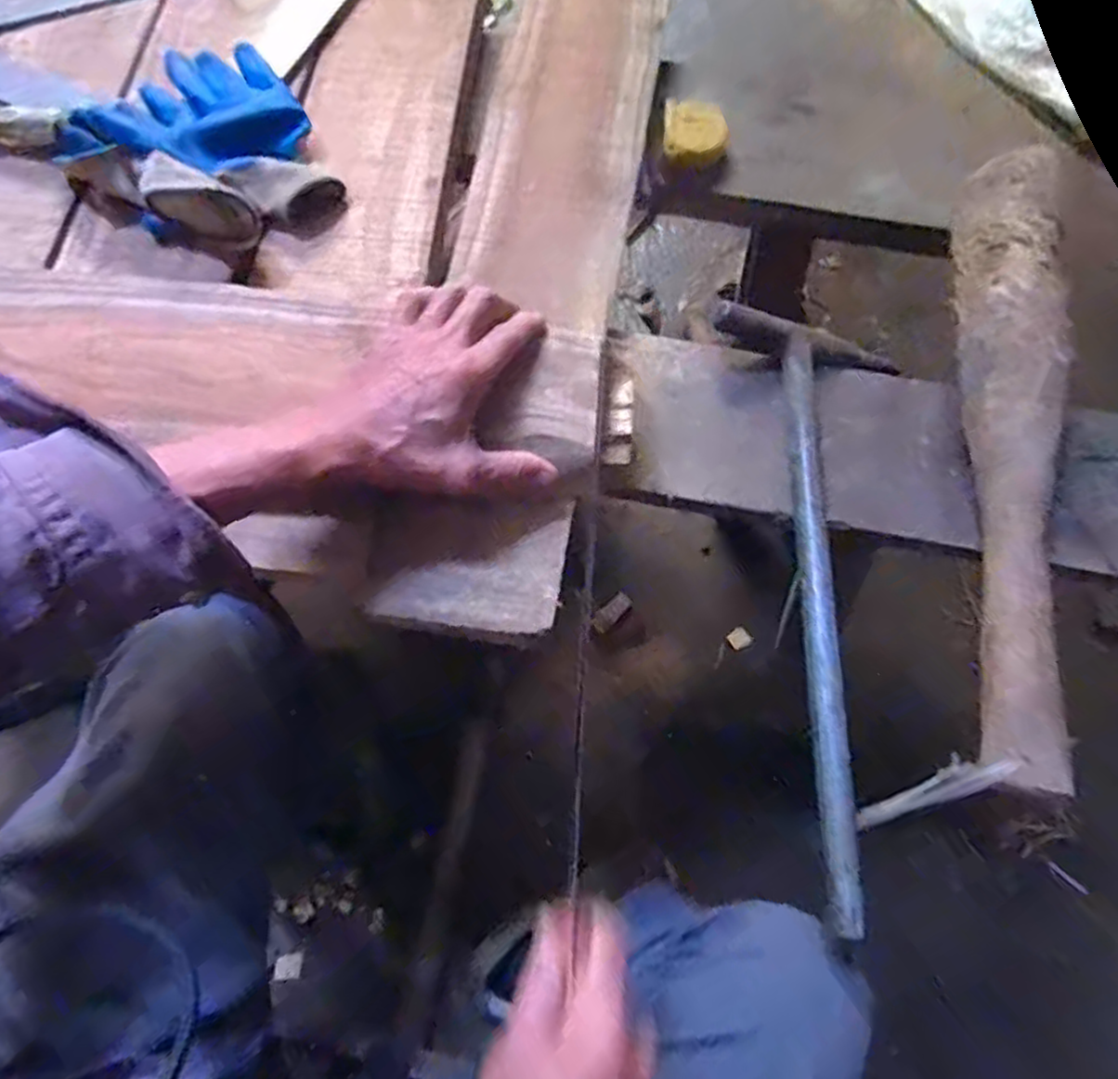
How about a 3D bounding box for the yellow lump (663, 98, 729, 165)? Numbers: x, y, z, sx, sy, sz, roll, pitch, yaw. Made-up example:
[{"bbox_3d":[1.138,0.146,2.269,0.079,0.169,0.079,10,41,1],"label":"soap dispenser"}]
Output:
[{"bbox_3d":[0.118,-0.355,0.602,0.054,0.025,0.045,5,71,2],"label":"yellow lump"}]

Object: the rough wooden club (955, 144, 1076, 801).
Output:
[{"bbox_3d":[0.313,-0.077,0.477,0.052,0.053,0.474,8,71,3],"label":"rough wooden club"}]

